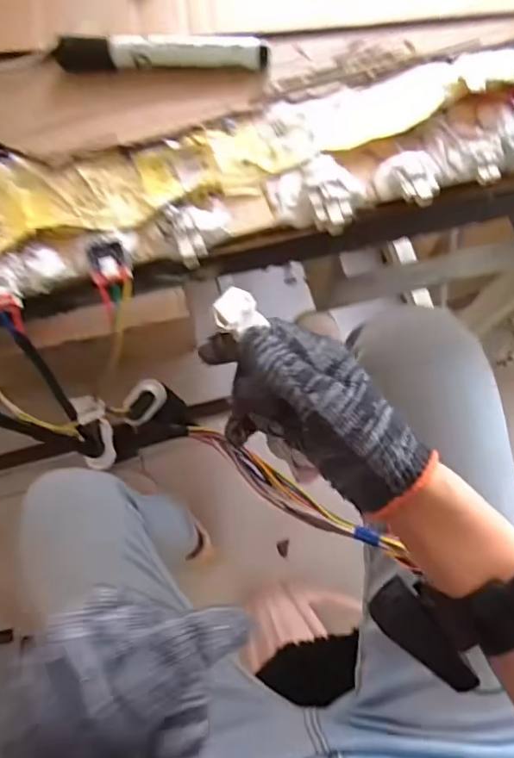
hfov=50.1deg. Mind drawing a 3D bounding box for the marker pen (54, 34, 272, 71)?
[{"bbox_3d":[-0.059,-0.205,0.346,0.131,0.015,0.017,-1,75,0],"label":"marker pen"}]

